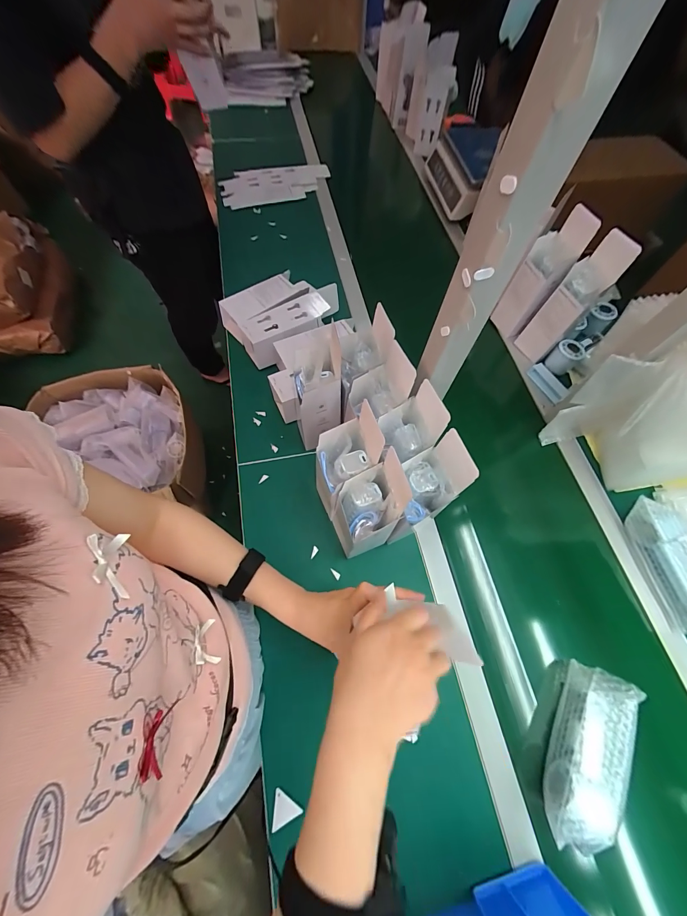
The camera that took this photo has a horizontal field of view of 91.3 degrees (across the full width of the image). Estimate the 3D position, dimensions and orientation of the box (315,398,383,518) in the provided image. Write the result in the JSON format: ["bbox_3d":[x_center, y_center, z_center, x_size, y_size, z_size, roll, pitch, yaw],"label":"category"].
[{"bbox_3d":[0.004,0.002,0.476,0.100,0.104,0.083,-32,71,-16],"label":"box"}]

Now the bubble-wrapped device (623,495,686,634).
[{"bbox_3d":[0.560,0.177,0.568,0.063,0.068,0.205,-8,66,-7],"label":"bubble-wrapped device"}]

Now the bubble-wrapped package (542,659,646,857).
[{"bbox_3d":[0.332,0.398,0.454,0.063,0.070,0.203,28,67,10],"label":"bubble-wrapped package"}]

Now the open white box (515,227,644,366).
[{"bbox_3d":[0.458,-0.312,0.690,0.071,0.250,0.080,-29,70,-15],"label":"open white box"}]

